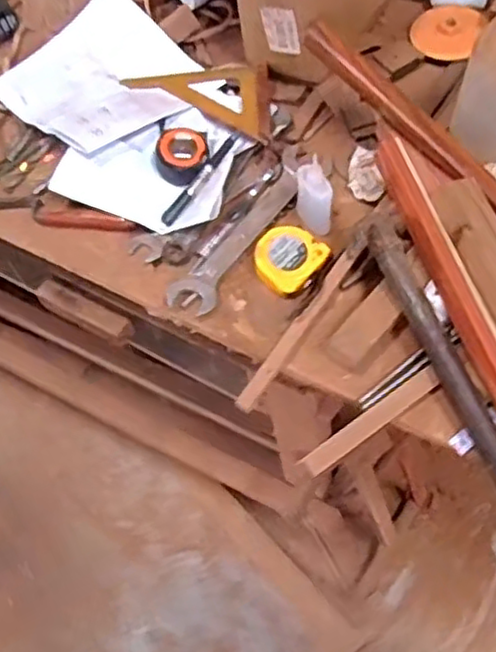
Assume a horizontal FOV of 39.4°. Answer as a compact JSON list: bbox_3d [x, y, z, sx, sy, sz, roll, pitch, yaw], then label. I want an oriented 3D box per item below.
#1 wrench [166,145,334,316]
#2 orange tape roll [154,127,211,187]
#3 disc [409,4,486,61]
[{"bbox_3d":[0.004,-0.108,0.767,0.058,0.015,0.244,31,69,17],"label":"wrench"},{"bbox_3d":[-0.075,-0.200,0.792,0.065,0.037,0.068,-1,66,3],"label":"orange tape roll"},{"bbox_3d":[0.250,-0.373,0.866,0.081,0.020,0.097,20,66,12],"label":"disc"}]

